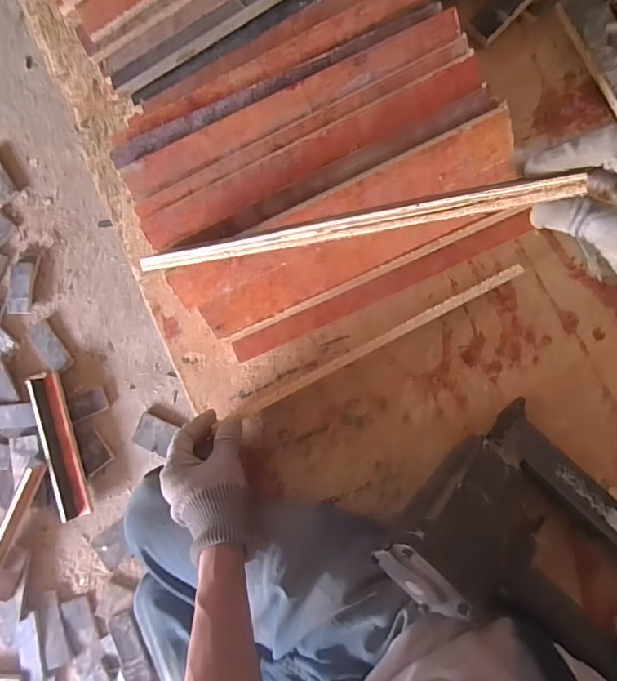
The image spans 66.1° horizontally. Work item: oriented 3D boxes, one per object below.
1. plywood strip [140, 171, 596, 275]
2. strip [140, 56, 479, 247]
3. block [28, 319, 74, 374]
[{"bbox_3d":[0.011,-0.087,0.378,0.362,0.010,0.015,-5,86,26],"label":"plywood strip"},{"bbox_3d":[-0.003,-0.186,0.482,0.365,0.009,0.036,-25,104,7],"label":"strip"},{"bbox_3d":[-0.718,0.017,1.320,0.065,0.023,0.146,-37,82,2],"label":"block"}]

